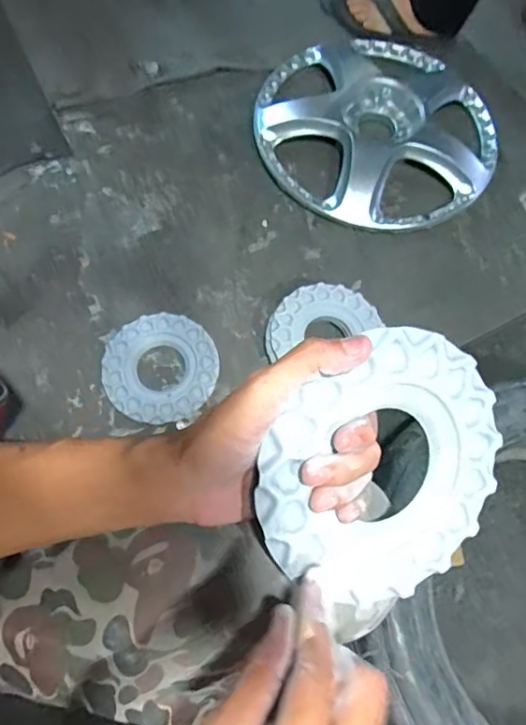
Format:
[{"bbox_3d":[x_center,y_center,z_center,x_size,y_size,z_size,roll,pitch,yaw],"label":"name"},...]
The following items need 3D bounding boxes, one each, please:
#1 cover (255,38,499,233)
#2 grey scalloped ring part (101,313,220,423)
[{"bbox_3d":[0.200,-0.430,0.993,0.411,0.069,0.427,-33,73,-17],"label":"cover"},{"bbox_3d":[-0.150,0.003,0.824,0.161,0.020,0.153,2,66,-4],"label":"grey scalloped ring part"}]

